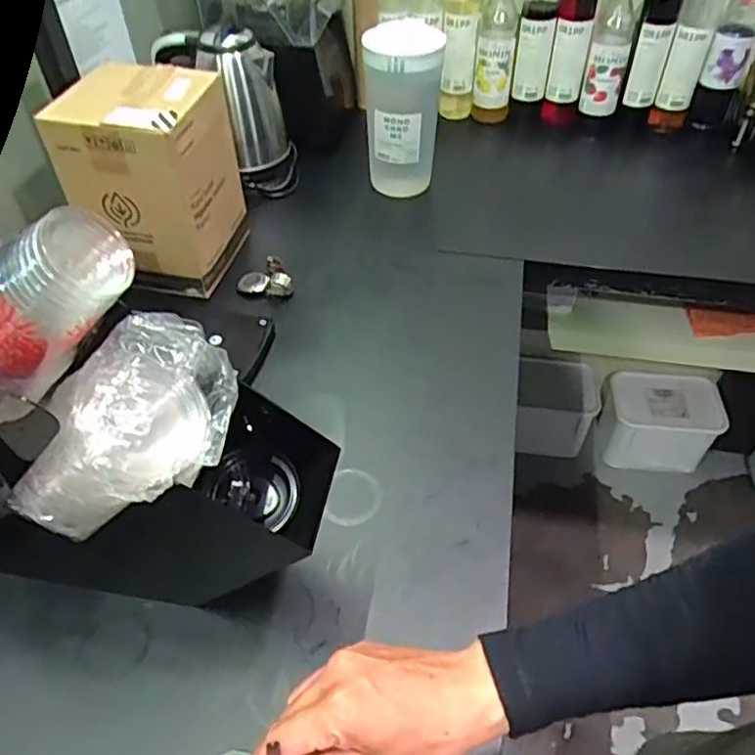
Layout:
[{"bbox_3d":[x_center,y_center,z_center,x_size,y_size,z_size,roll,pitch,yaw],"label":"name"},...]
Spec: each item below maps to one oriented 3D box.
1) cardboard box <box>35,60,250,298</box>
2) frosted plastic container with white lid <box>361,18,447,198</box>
[{"bbox_3d":[-0.286,-0.260,0.833,0.157,0.236,0.169,9,47,9],"label":"cardboard box"},{"bbox_3d":[0.037,-0.400,0.978,0.116,0.256,0.128,1,46,2],"label":"frosted plastic container with white lid"}]

